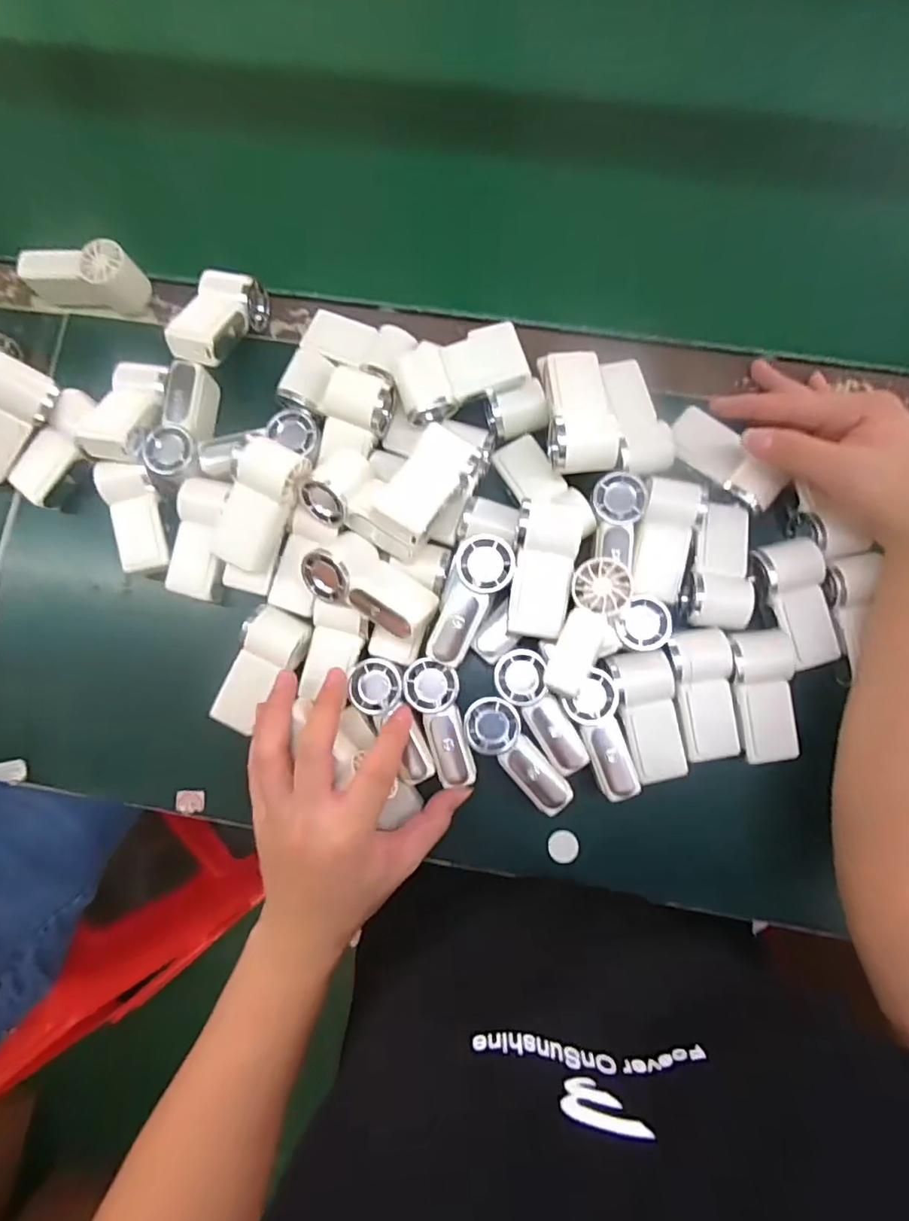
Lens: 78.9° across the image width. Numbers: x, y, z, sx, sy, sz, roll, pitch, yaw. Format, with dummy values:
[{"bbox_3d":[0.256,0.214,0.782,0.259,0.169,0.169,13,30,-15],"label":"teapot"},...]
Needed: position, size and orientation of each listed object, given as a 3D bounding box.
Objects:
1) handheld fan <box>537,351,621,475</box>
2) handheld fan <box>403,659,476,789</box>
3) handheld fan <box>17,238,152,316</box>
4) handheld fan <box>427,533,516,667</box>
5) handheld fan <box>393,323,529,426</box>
[{"bbox_3d":[0.090,-0.148,0.405,0.051,0.035,0.102,-3,69,1],"label":"handheld fan"},{"bbox_3d":[-0.009,0.082,0.404,0.037,0.028,0.095,-16,95,-1],"label":"handheld fan"},{"bbox_3d":[-0.312,-0.283,0.466,0.093,0.038,0.039,11,83,3],"label":"handheld fan"},{"bbox_3d":[0.009,-0.008,0.390,0.040,0.035,0.094,25,101,4],"label":"handheld fan"},{"bbox_3d":[0.005,-0.177,0.416,0.095,0.037,0.045,-21,83,-2],"label":"handheld fan"}]

